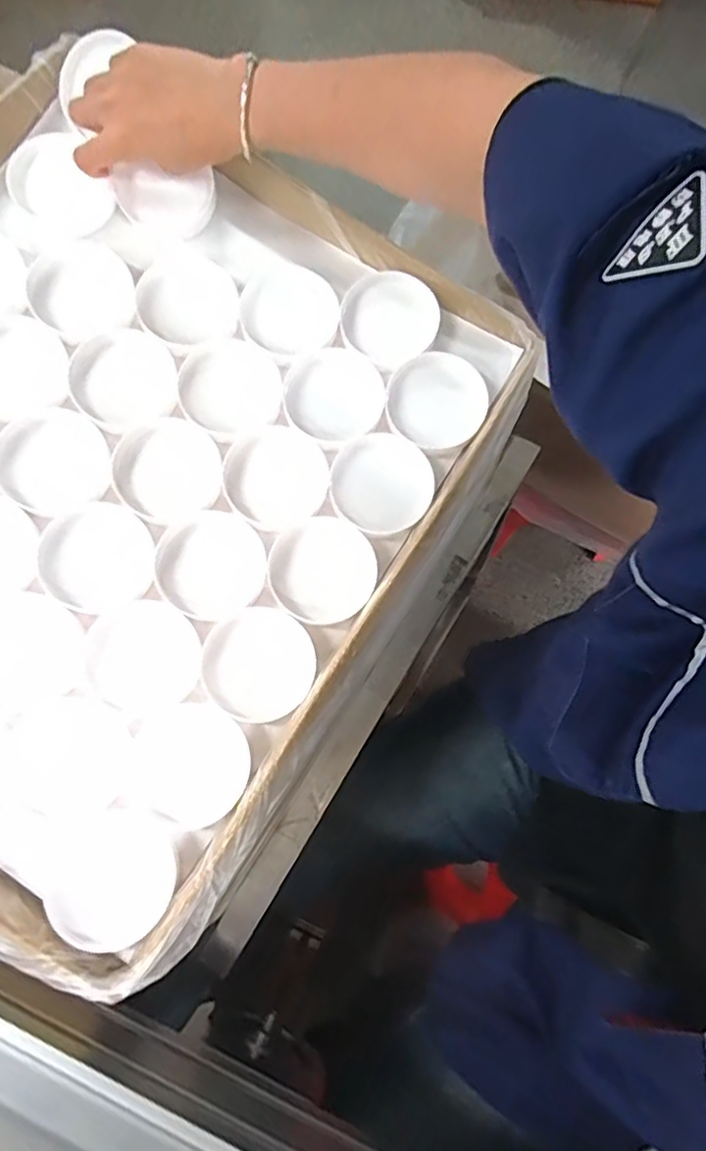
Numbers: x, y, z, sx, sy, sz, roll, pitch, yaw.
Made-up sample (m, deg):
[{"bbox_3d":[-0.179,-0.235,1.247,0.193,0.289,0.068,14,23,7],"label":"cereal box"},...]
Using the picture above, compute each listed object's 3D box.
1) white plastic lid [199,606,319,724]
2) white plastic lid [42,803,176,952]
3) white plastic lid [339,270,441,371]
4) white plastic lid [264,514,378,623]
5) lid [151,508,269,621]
[{"bbox_3d":[-0.065,0.060,0.420,0.075,0.012,0.075,-1,73,2],"label":"white plastic lid"},{"bbox_3d":[-0.152,0.188,0.381,0.076,0.010,0.079,-1,73,2],"label":"white plastic lid"},{"bbox_3d":[0.029,-0.202,0.480,0.075,0.015,0.072,-1,73,2],"label":"white plastic lid"},{"bbox_3d":[-0.023,-0.004,0.438,0.074,0.017,0.073,-1,73,2],"label":"white plastic lid"},{"bbox_3d":[-0.102,-0.009,0.438,0.076,0.016,0.075,-1,73,2],"label":"lid"}]

